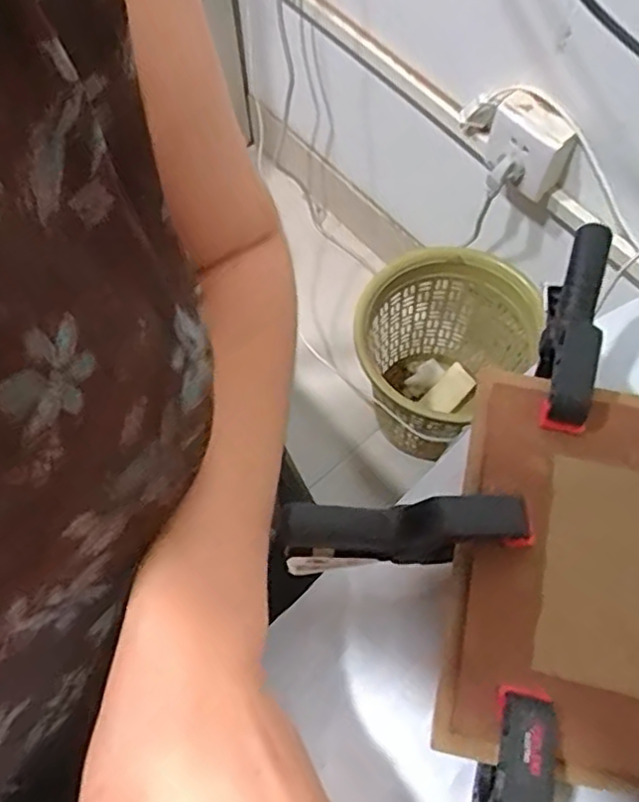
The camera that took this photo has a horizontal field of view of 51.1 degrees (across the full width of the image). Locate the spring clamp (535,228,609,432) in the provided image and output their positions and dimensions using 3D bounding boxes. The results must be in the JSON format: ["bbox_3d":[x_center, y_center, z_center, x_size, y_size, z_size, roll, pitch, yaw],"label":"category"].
[{"bbox_3d":[0.127,-0.032,0.347,0.022,0.049,0.109,14,68,7],"label":"spring clamp"}]

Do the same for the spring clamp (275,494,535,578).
[{"bbox_3d":[0.035,0.062,0.301,0.112,0.067,0.021,-8,63,9],"label":"spring clamp"}]

